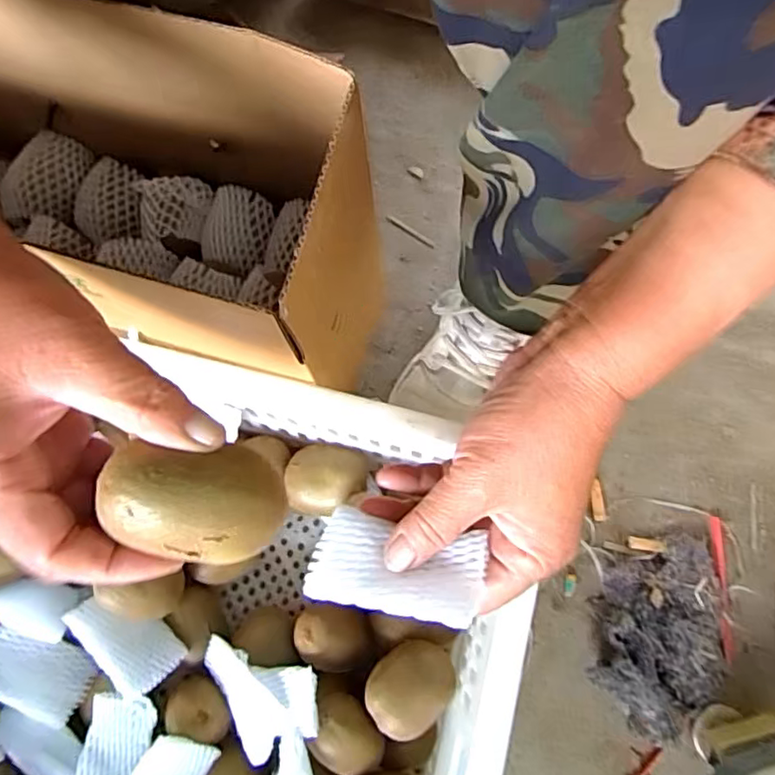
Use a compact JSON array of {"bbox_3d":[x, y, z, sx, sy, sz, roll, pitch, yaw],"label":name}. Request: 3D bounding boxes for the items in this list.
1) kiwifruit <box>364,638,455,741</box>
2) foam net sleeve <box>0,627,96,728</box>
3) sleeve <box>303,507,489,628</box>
[{"bbox_3d":[0.015,0.202,0.398,0.049,0.043,0.060,40,79,12],"label":"kiwifruit"},{"bbox_3d":[-0.256,0.204,0.418,0.077,0.012,0.049,30,56,-8],"label":"foam net sleeve"},{"bbox_3d":[0.003,0.083,0.274,0.079,0.014,0.042,7,74,15],"label":"sleeve"}]

